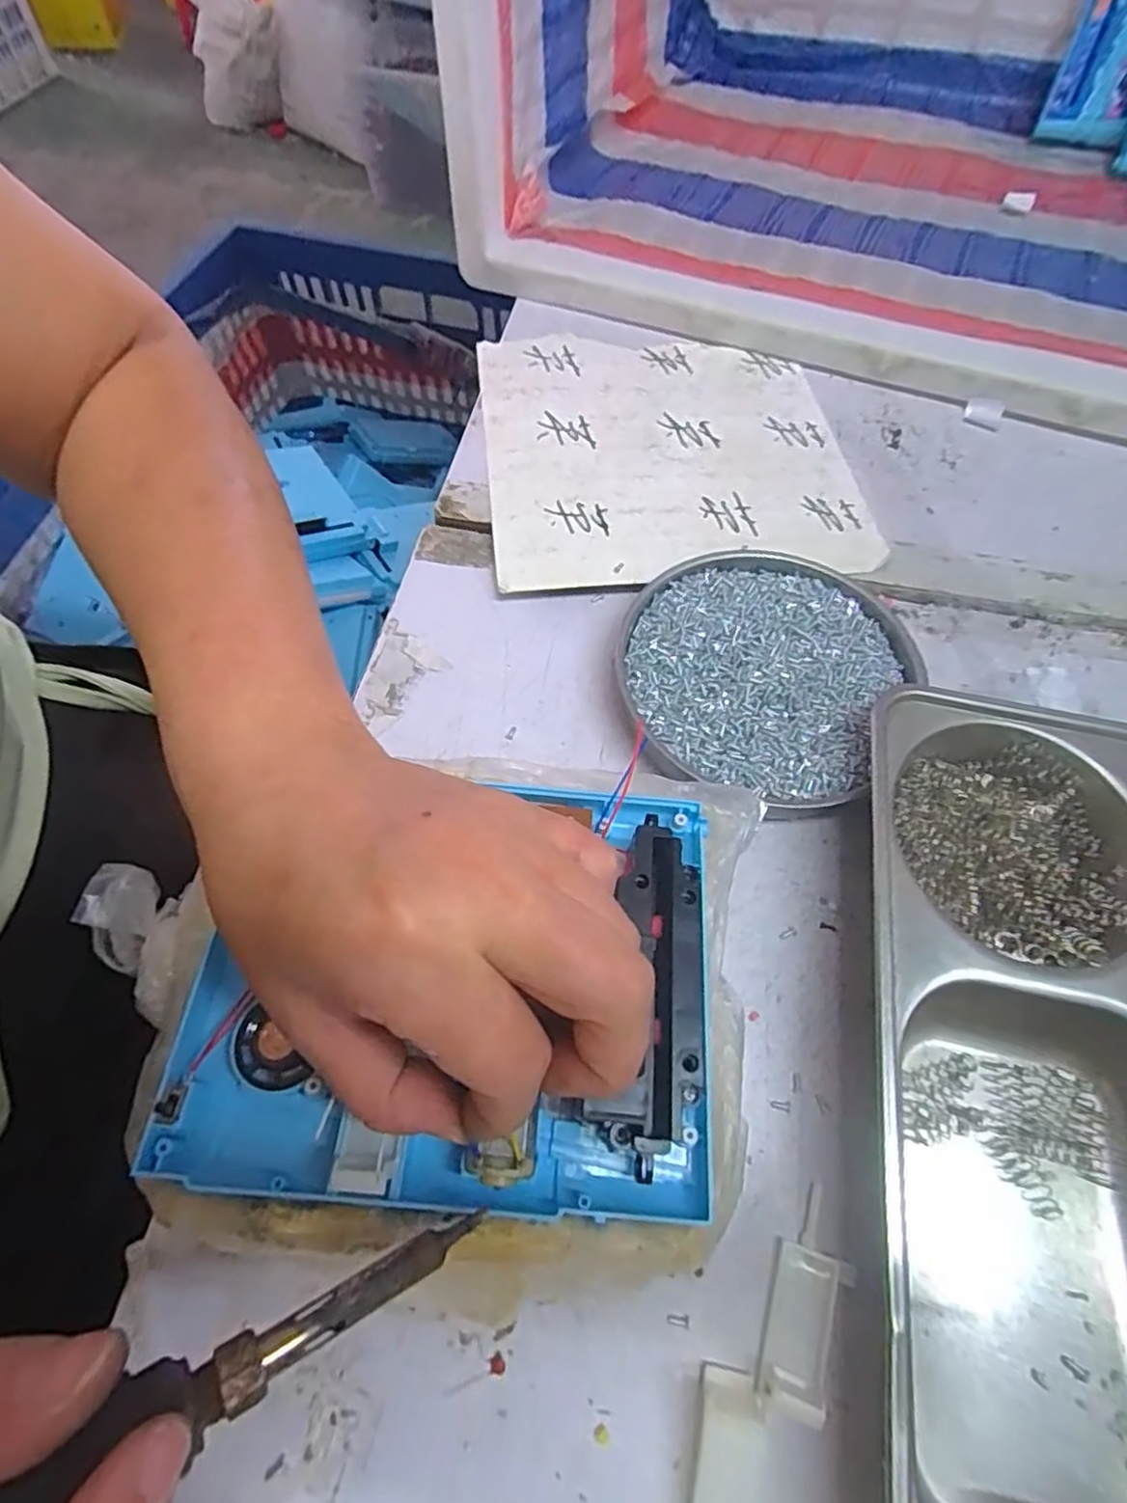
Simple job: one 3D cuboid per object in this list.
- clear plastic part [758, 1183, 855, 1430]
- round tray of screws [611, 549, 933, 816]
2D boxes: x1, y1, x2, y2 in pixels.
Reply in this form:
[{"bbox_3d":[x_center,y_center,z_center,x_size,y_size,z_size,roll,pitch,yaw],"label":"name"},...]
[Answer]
[{"bbox_3d":[0.077,0.170,0.210,0.022,0.008,0.057,20,51,12],"label":"clear plastic part"},{"bbox_3d":[0.091,-0.038,0.320,0.123,0.023,0.128,-1,62,2],"label":"round tray of screws"}]

